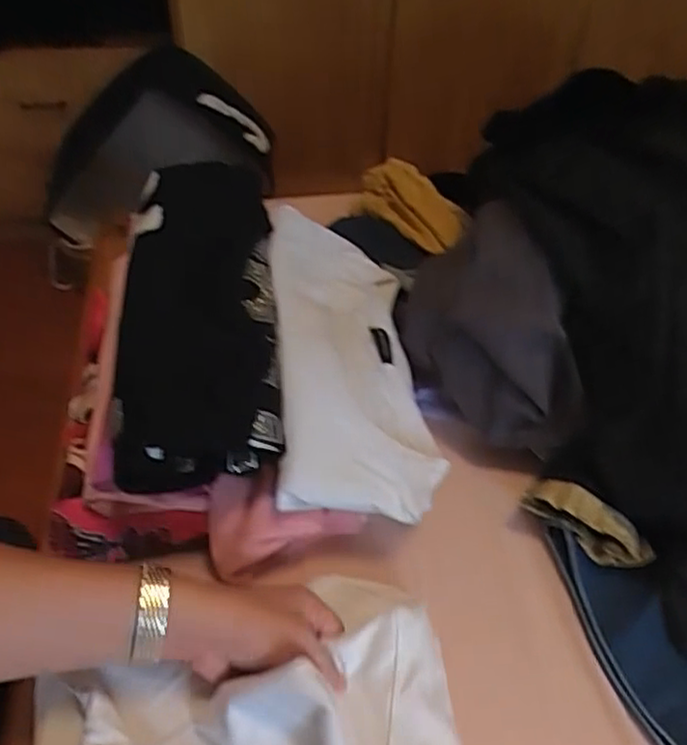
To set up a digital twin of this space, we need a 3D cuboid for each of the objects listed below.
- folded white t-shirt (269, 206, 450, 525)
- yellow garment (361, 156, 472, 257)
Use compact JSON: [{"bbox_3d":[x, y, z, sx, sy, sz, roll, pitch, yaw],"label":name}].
[{"bbox_3d":[-0.004,-0.032,0.660,0.161,0.065,0.362,14,44,-21],"label":"folded white t-shirt"},{"bbox_3d":[0.100,-0.240,0.967,0.114,0.043,0.217,-22,50,-22],"label":"yellow garment"}]

